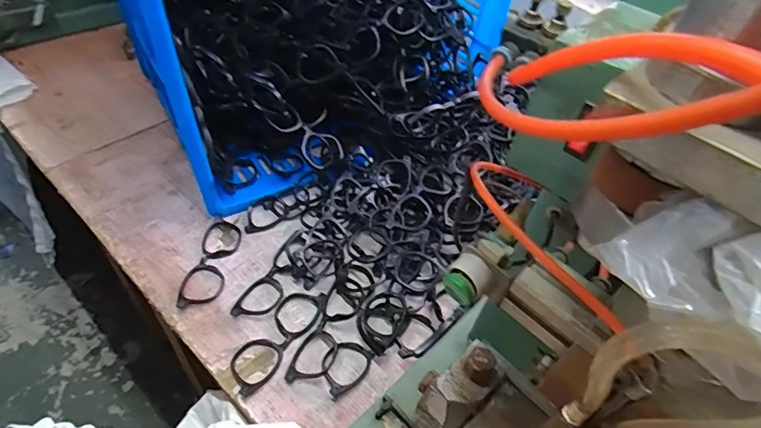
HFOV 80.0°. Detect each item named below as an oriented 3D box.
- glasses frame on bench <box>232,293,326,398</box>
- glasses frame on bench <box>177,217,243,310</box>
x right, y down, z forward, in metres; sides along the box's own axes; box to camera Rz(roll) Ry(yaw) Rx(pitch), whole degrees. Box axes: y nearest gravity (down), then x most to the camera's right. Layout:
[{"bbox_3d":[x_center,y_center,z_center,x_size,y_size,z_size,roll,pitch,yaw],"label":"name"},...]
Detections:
[{"bbox_3d":[-0.116,0.138,0.512,0.048,0.011,0.137,27,49,18],"label":"glasses frame on bench"},{"bbox_3d":[-0.214,0.059,0.579,0.048,0.008,0.139,6,46,-1],"label":"glasses frame on bench"}]

